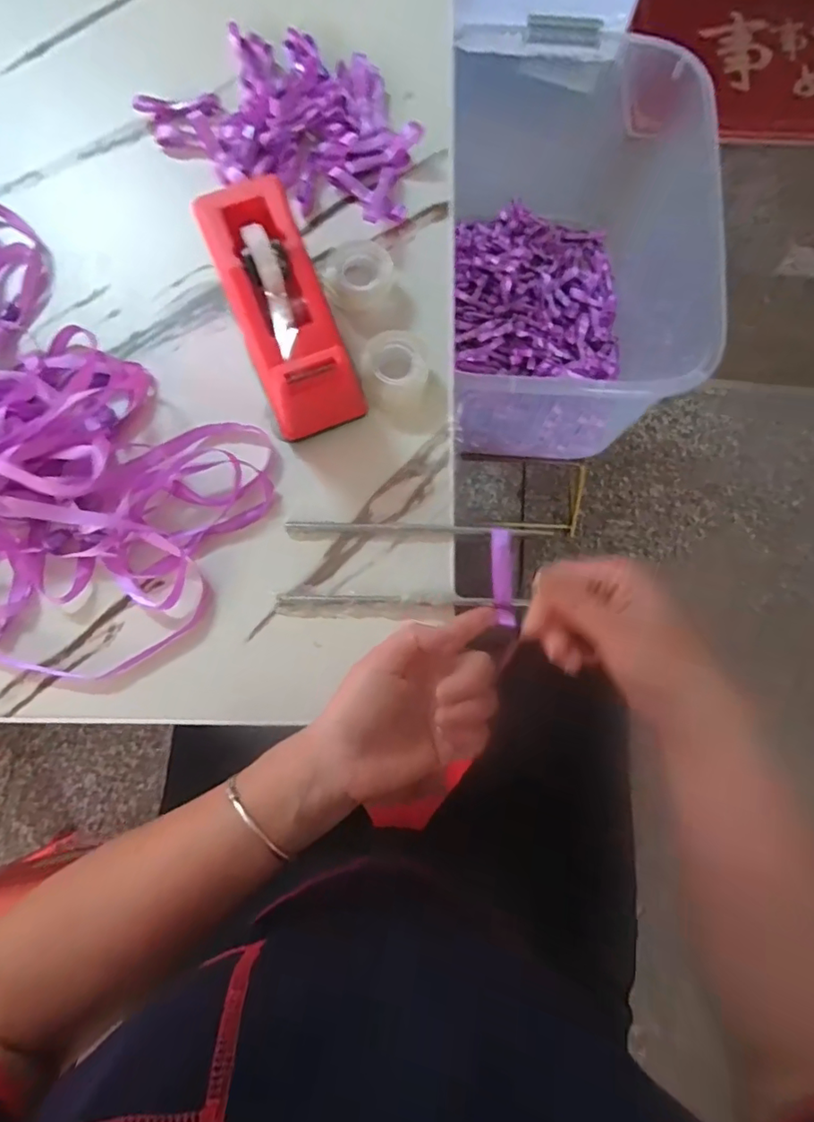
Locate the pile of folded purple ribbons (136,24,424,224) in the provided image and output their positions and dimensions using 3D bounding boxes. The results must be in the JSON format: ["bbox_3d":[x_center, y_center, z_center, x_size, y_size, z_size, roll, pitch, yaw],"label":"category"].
[{"bbox_3d":[-0.088,-0.348,0.419,0.204,0.025,0.139,22,77,3],"label":"pile of folded purple ribbons"}]

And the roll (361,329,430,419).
[{"bbox_3d":[-0.009,-0.132,0.377,0.044,0.023,0.050,17,77,2],"label":"roll"}]

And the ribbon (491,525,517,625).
[{"bbox_3d":[0.064,0.011,0.359,0.014,0.004,0.064,-3,83,17],"label":"ribbon"}]

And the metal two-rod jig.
[{"bbox_3d":[0.006,0.002,0.361,0.176,0.009,0.054,1,77,-1],"label":"metal two-rod jig"}]

